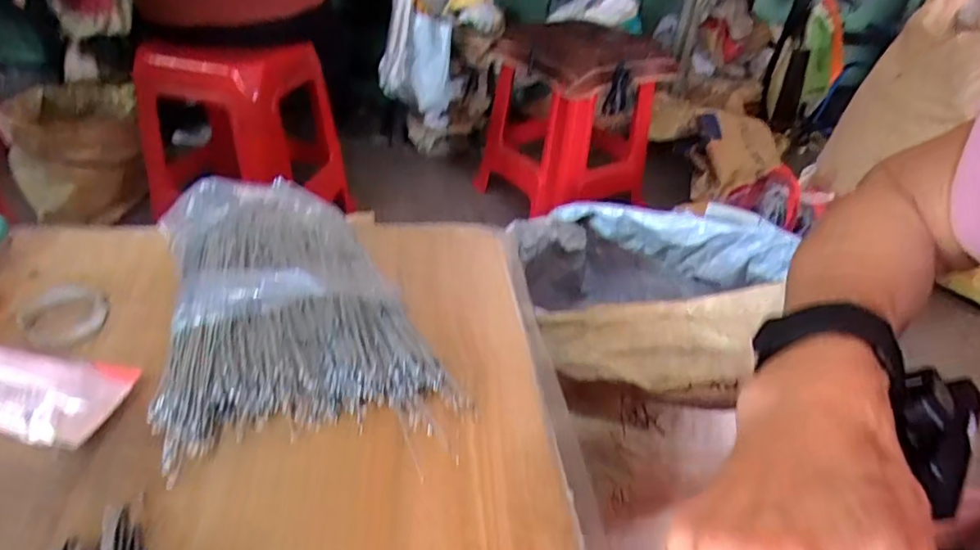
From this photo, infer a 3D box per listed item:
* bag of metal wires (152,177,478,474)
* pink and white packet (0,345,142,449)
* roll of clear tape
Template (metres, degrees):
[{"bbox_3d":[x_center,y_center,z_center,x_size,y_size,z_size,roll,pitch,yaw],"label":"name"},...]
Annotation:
[{"bbox_3d":[-0.138,0.012,0.371,0.150,0.043,0.245,-16,41,-26],"label":"bag of metal wires"},{"bbox_3d":[-0.262,0.057,0.303,0.125,0.029,0.049,8,37,3],"label":"pink and white packet"},{"bbox_3d":[-0.268,0.026,0.364,0.045,0.013,0.046,3,37,-3],"label":"roll of clear tape"}]

